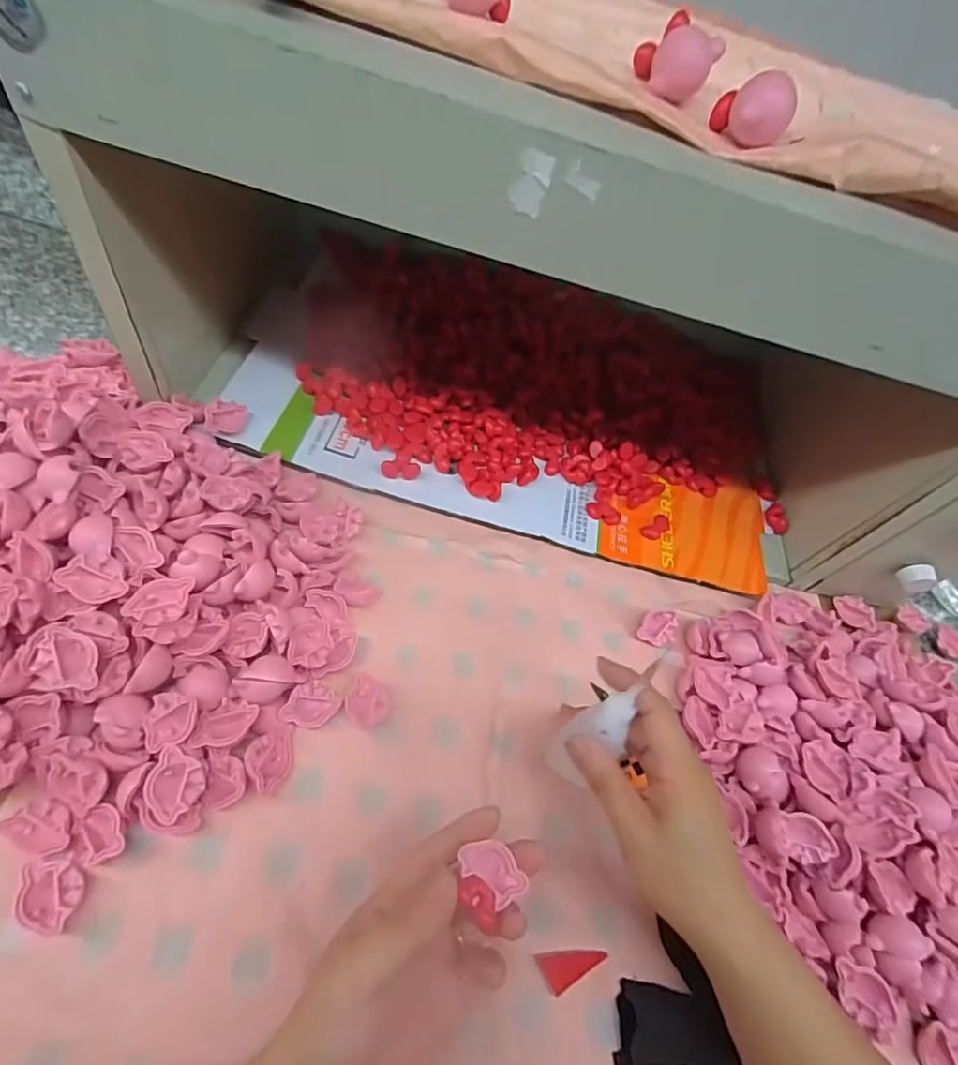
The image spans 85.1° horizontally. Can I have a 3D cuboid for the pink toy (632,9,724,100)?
[{"bbox_3d":[0.100,-0.240,0.264,0.027,0.023,0.031,-29,69,-17],"label":"pink toy"}]

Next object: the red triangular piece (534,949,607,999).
[{"bbox_3d":[0.055,0.250,0.300,0.043,0.006,0.019,2,62,-18],"label":"red triangular piece"}]

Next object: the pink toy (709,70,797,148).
[{"bbox_3d":[0.131,-0.202,0.250,0.035,0.024,0.024,24,64,8],"label":"pink toy"}]

